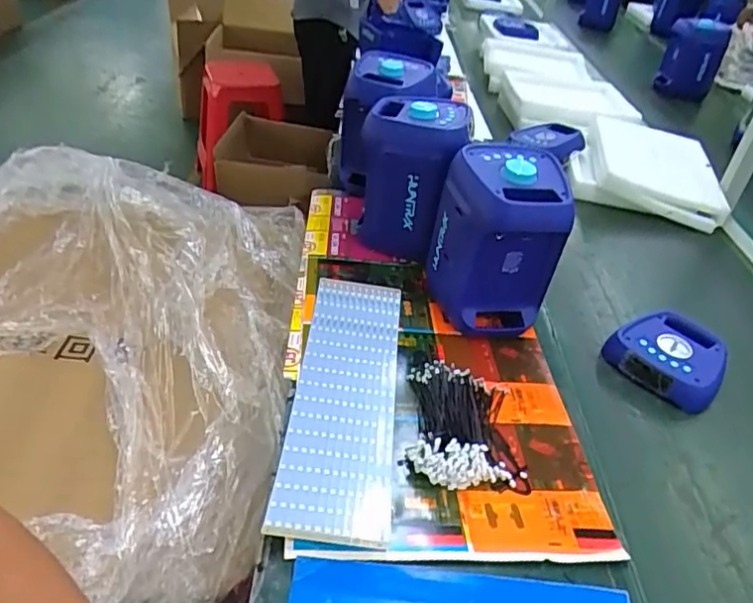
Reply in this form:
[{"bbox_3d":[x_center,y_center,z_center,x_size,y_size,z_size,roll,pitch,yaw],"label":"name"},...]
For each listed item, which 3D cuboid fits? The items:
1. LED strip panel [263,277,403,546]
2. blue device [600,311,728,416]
[{"bbox_3d":[-0.041,0.119,0.787,0.133,0.030,0.434,7,39,0],"label":"LED strip panel"},{"bbox_3d":[0.445,0.083,0.916,0.161,0.058,0.151,29,44,25],"label":"blue device"}]

